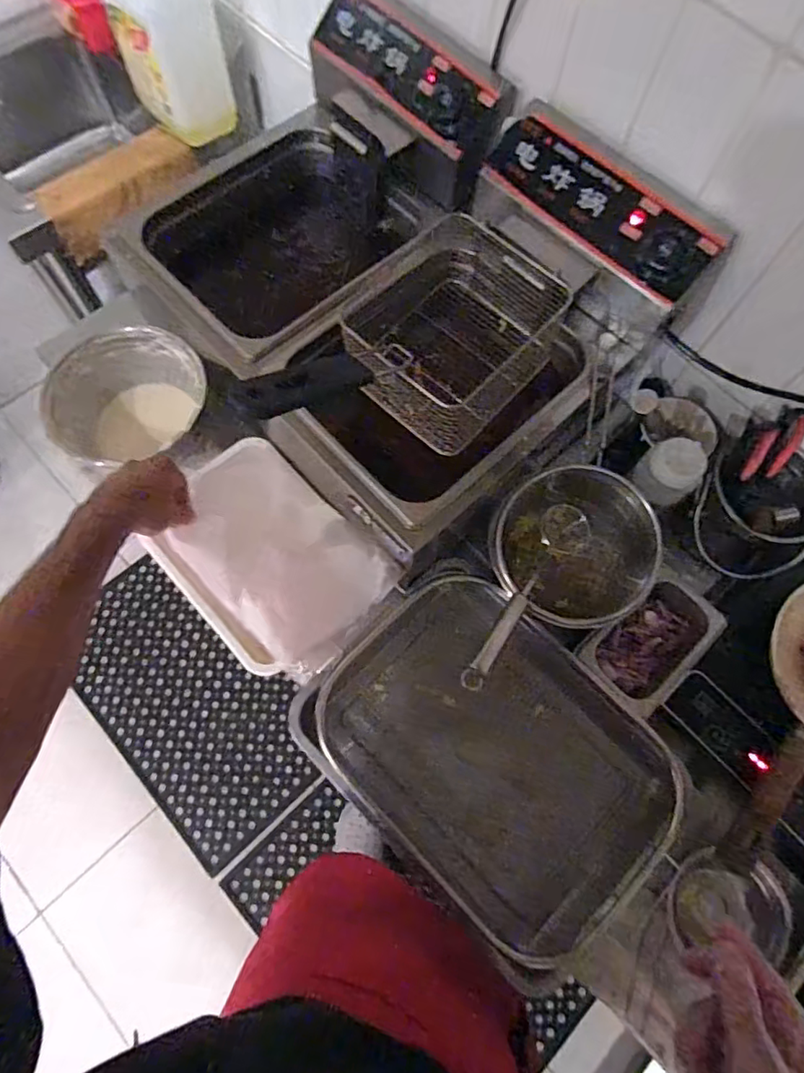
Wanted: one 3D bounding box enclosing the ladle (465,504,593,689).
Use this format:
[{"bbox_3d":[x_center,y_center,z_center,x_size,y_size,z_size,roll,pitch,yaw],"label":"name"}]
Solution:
[{"bbox_3d":[0.141,0.065,0.641,0.055,0.069,0.264,33,48,9],"label":"ladle"}]

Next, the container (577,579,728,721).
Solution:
[{"bbox_3d":[0.301,0.130,0.700,0.102,0.070,0.163,43,74,12],"label":"container"}]

